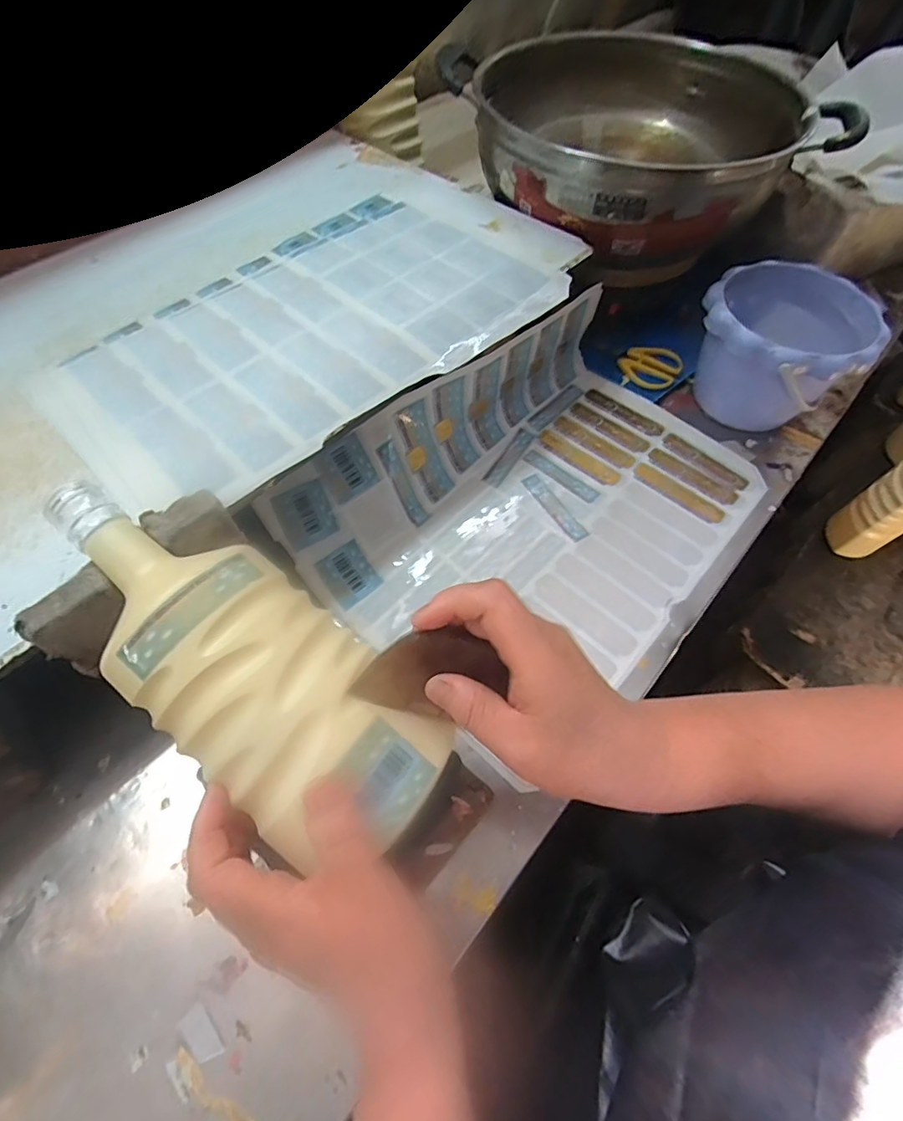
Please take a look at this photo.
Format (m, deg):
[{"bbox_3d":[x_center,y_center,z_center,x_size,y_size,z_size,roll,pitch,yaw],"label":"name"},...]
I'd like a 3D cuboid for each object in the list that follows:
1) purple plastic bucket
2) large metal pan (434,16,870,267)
[{"bbox_3d":[0.318,-0.205,0.522,0.147,0.118,0.152,0,60,0],"label":"purple plastic bucket"},{"bbox_3d":[0.190,-0.450,0.535,0.322,0.070,0.333,-25,66,-17],"label":"large metal pan"}]

